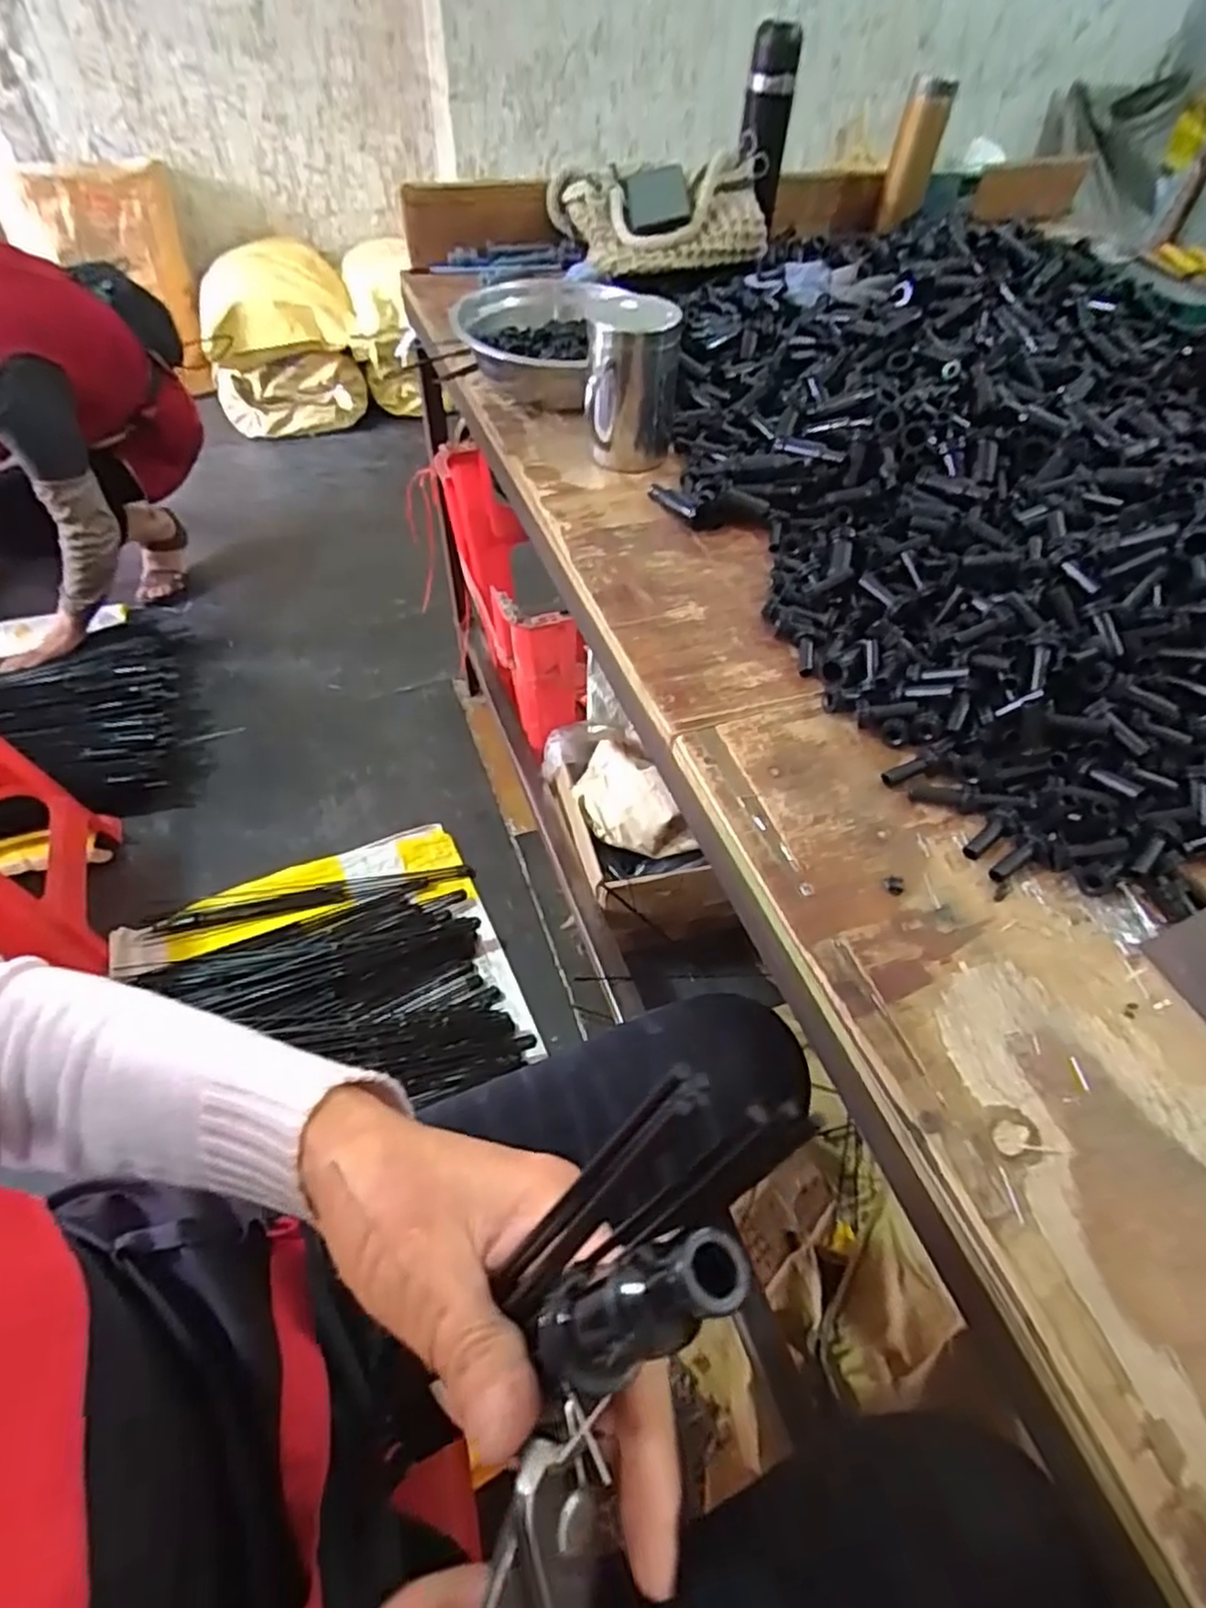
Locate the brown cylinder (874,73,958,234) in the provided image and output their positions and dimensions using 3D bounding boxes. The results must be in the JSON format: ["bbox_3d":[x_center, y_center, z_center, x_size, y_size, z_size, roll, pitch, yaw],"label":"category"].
[{"bbox_3d":[0.456,-0.948,1.061,0.063,0.161,0.065,16,53,9],"label":"brown cylinder"}]

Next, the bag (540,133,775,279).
[{"bbox_3d":[0.098,-0.781,0.940,0.276,0.075,0.222,-20,56,-17],"label":"bag"}]

